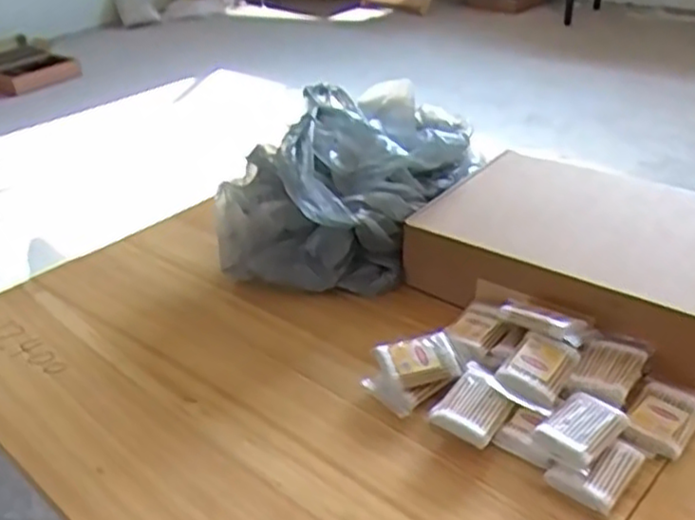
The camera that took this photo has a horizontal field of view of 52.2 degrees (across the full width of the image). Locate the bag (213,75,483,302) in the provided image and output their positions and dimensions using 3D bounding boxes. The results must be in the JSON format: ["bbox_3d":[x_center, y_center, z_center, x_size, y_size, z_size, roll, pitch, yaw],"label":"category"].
[{"bbox_3d":[0.005,-0.111,0.965,0.242,0.161,0.332,14,36,27],"label":"bag"}]

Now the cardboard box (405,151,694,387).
[{"bbox_3d":[0.279,-0.011,0.840,0.366,0.099,0.253,21,40,35],"label":"cardboard box"}]

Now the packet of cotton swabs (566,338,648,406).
[{"bbox_3d":[0.259,0.109,0.701,0.054,0.019,0.093,15,37,29],"label":"packet of cotton swabs"}]

